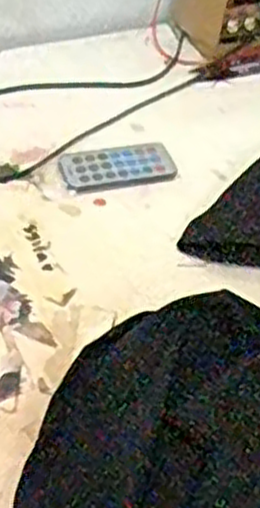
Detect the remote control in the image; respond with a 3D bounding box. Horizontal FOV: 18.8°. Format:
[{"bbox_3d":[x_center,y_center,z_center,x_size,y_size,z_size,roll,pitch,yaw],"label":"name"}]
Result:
[{"bbox_3d":[-0.008,-0.066,0.598,0.087,0.007,0.044,-14,49,-18],"label":"remote control"}]

